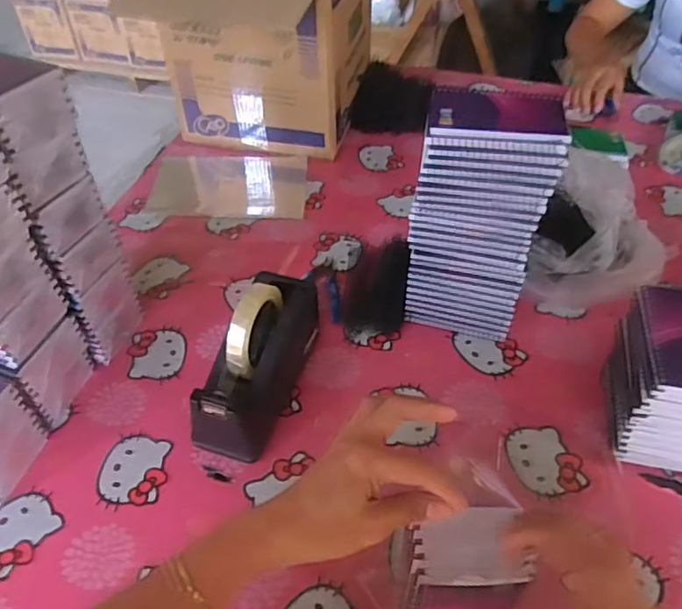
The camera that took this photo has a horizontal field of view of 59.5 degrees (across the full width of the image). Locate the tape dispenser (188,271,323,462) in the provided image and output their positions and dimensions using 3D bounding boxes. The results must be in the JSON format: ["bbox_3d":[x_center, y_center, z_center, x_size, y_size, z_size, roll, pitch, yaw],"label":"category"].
[{"bbox_3d":[-0.092,0.057,0.662,0.075,0.127,0.216,14,48,14],"label":"tape dispenser"}]

